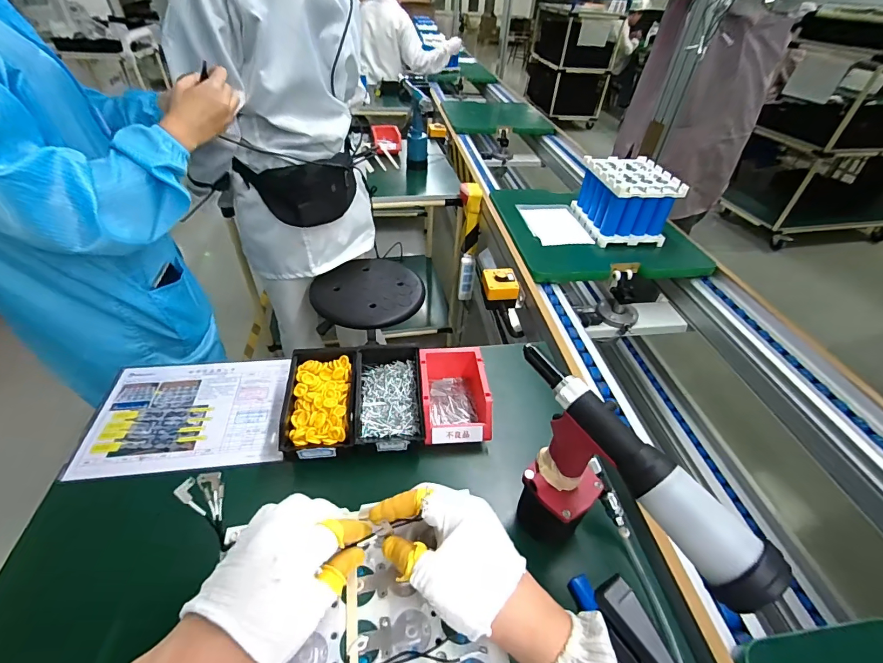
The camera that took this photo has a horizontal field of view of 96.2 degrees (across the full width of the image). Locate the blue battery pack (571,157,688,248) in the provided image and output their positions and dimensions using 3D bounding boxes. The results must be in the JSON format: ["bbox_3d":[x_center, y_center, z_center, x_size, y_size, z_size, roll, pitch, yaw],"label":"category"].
[{"bbox_3d":[0.497,-0.359,1.084,0.181,0.154,0.228,-3,43,-7],"label":"blue battery pack"}]

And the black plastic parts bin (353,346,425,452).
[{"bbox_3d":[-0.085,0.106,0.652,0.104,0.068,0.188,-2,43,-6],"label":"black plastic parts bin"}]

